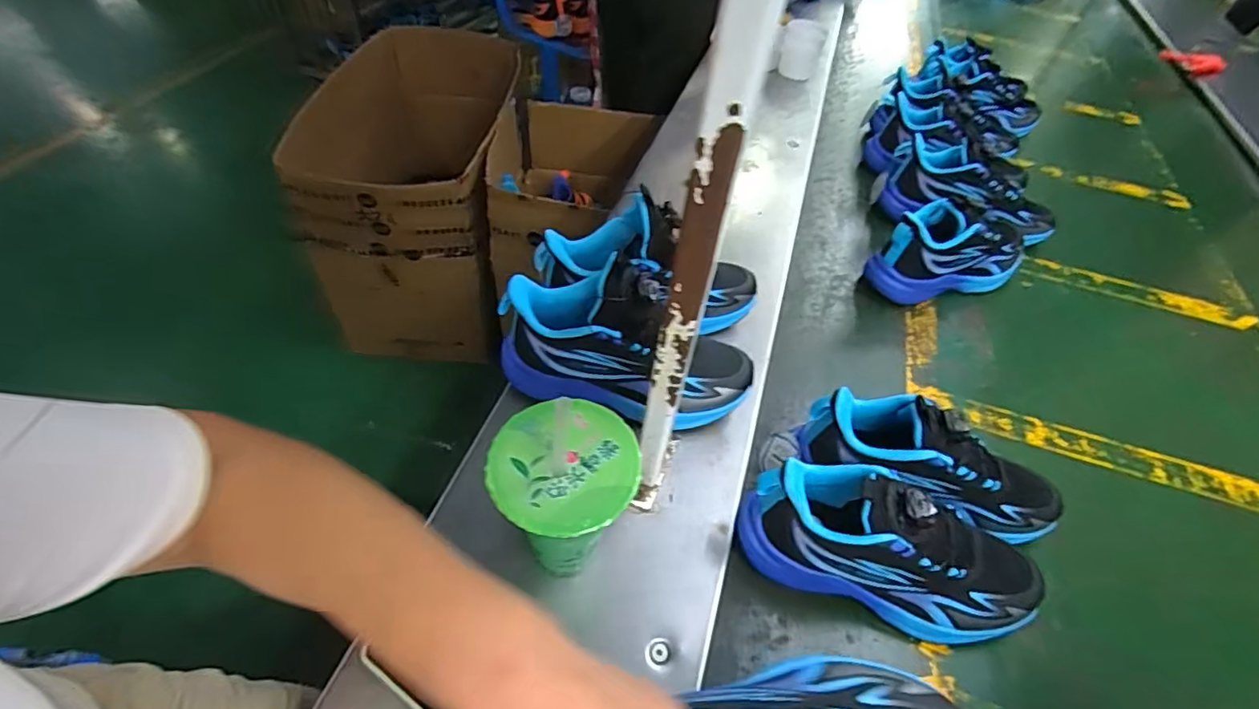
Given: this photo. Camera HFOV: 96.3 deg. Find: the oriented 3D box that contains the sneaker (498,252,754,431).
[{"bbox_3d":[-0.001,-0.016,0.494,0.219,0.132,0.093,20,48,8],"label":"sneaker"}]

